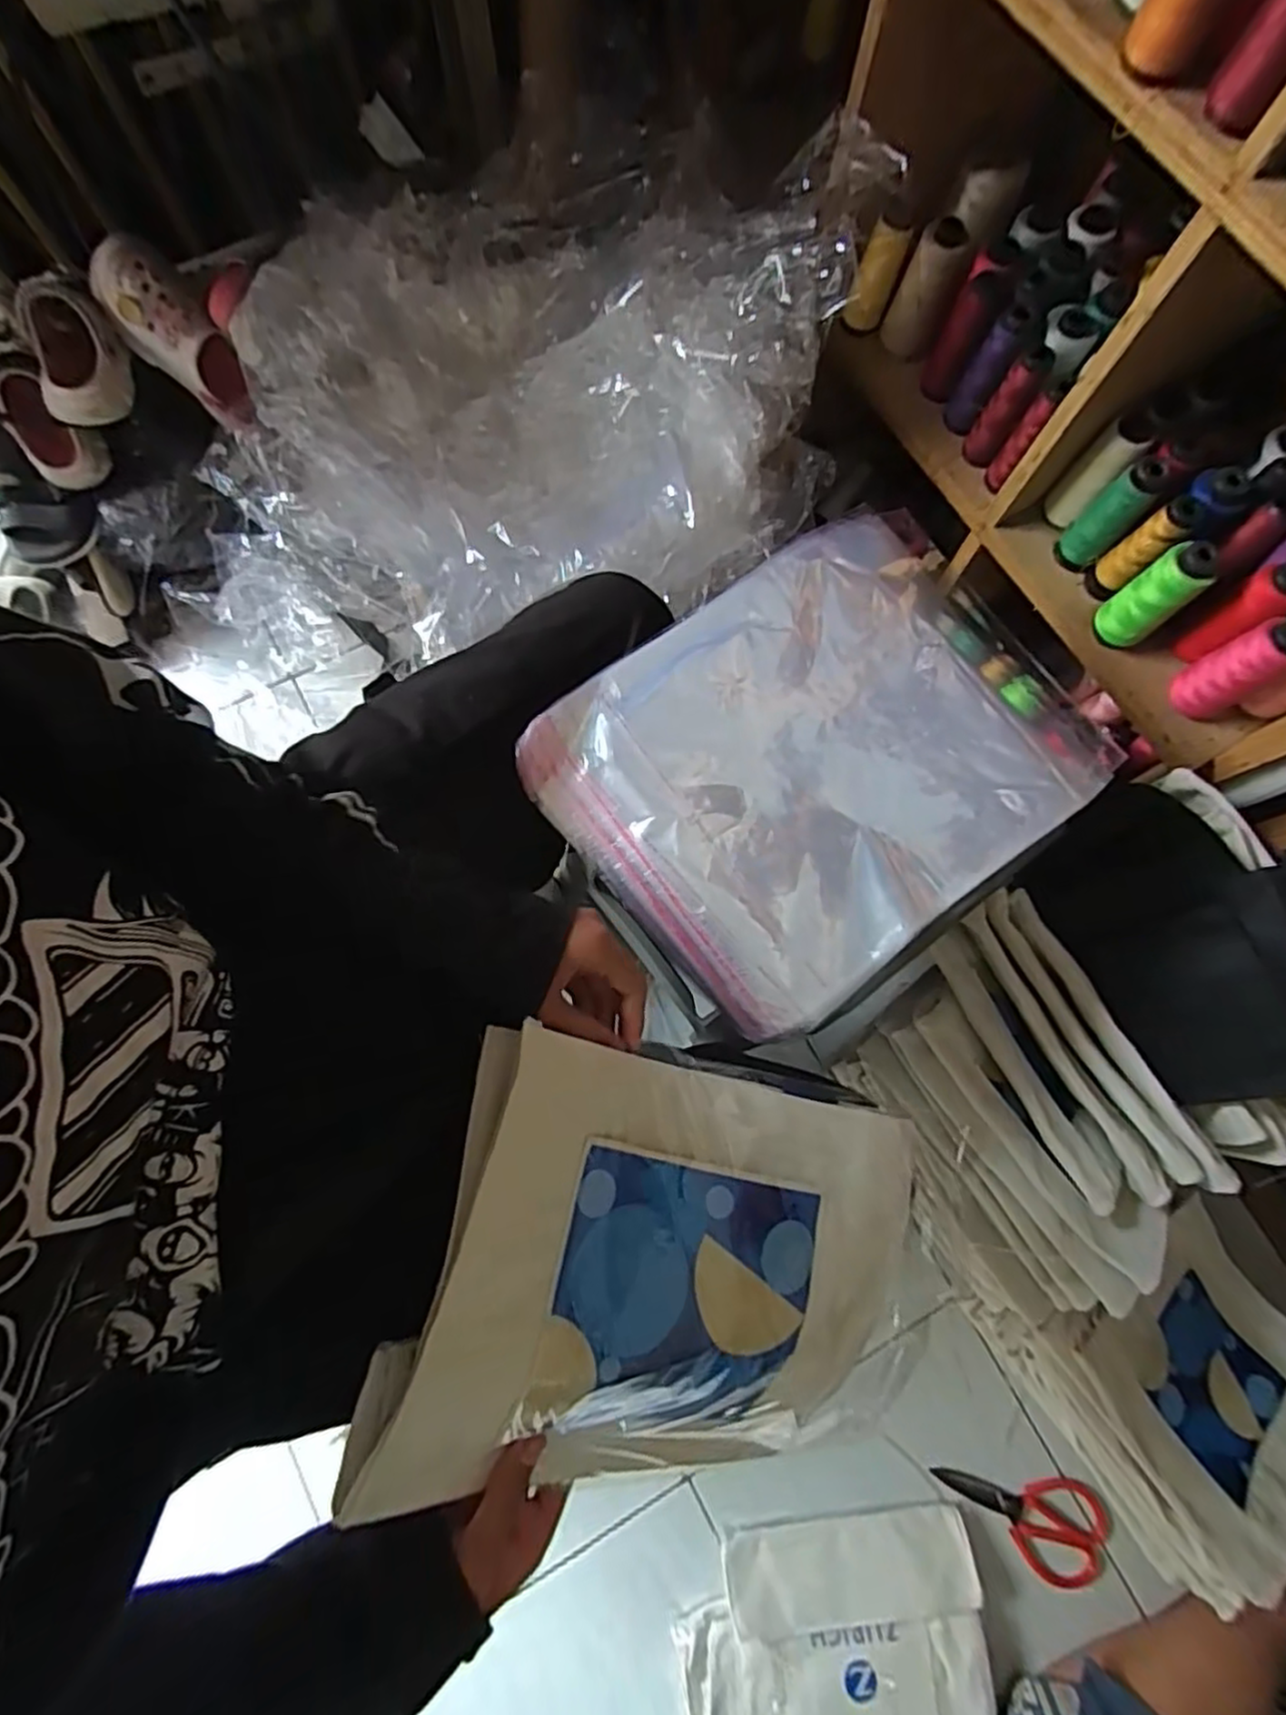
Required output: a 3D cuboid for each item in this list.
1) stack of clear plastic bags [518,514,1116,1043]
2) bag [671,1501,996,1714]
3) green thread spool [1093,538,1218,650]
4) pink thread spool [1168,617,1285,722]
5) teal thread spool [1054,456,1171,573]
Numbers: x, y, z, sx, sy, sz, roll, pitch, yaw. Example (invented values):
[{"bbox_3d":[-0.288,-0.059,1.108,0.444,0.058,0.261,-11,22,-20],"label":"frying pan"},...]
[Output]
[{"bbox_3d":[0.131,-0.075,0.510,0.348,0.034,0.282,-36,81,-8],"label":"stack of clear plastic bags"},{"bbox_3d":[0.219,0.957,0.772,0.329,0.057,0.349,-3,78,-2],"label":"bag"},{"bbox_3d":[0.473,-0.241,0.642,0.038,0.111,0.048,-43,82,-9],"label":"green thread spool"},{"bbox_3d":[0.543,-0.170,0.632,0.042,0.112,0.052,-26,79,-7],"label":"pink thread spool"},{"bbox_3d":[0.449,-0.330,0.671,0.036,0.116,0.035,0,78,-1],"label":"teal thread spool"}]

